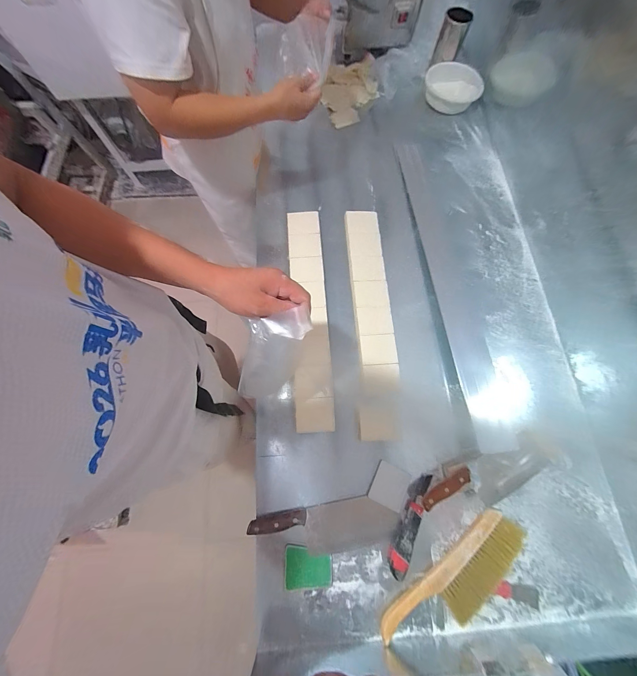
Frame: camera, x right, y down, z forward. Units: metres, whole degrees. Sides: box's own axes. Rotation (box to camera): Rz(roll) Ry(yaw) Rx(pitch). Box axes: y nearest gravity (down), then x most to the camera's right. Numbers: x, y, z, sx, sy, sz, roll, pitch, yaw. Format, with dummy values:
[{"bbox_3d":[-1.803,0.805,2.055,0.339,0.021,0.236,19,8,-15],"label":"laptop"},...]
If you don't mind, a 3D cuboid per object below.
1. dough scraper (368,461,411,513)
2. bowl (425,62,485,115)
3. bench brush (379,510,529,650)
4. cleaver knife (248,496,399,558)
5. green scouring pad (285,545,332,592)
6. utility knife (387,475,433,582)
[{"bbox_3d":[0.158,0.329,0.602,0.075,0.005,0.082,25,72,5],"label":"dough scraper"},{"bbox_3d":[0.458,-0.873,0.937,0.165,0.061,0.165,0,73,-1],"label":"bowl"},{"bbox_3d":[0.280,0.494,0.546,0.352,0.039,0.102,-36,77,-11],"label":"bench brush"},{"bbox_3d":[0.015,0.408,0.569,0.299,0.028,0.101,-8,73,-3],"label":"cleaver knife"},{"bbox_3d":[-0.021,0.473,0.557,0.096,0.012,0.079,1,73,-1],"label":"green scouring pad"},{"bbox_3d":[0.193,0.394,0.579,0.042,0.025,0.201,24,74,6],"label":"utility knife"}]

